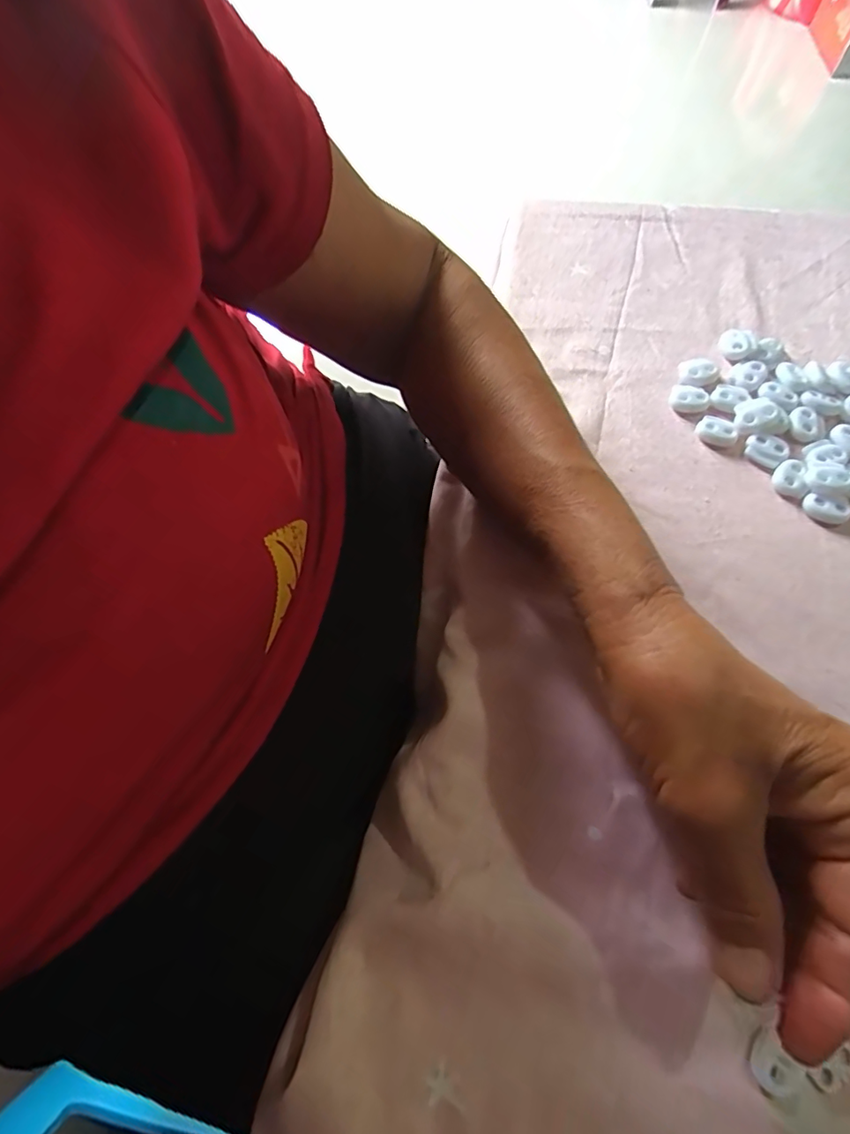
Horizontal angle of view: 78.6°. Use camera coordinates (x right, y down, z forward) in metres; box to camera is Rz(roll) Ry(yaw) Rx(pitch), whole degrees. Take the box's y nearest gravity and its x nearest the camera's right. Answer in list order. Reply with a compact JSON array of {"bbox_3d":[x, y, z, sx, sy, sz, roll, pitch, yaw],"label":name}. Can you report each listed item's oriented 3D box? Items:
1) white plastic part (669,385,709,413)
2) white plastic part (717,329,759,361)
[{"bbox_3d":[0.153,-0.097,0.301,0.022,0.004,0.016,23,69,13],"label":"white plastic part"},{"bbox_3d":[0.188,-0.136,0.313,0.021,0.011,0.019,35,72,17],"label":"white plastic part"}]

